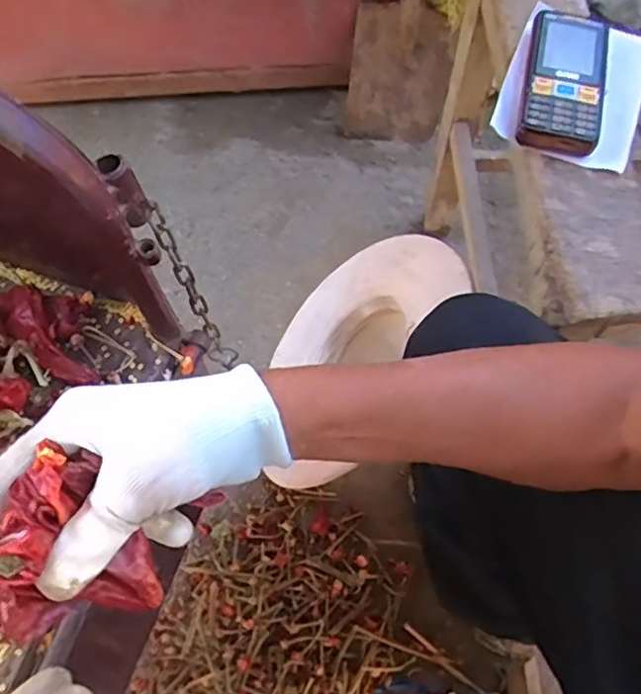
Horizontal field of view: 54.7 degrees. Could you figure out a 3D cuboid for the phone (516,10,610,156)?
[{"bbox_3d":[0.188,-0.204,0.472,0.057,0.023,0.123,12,68,6],"label":"phone"}]

